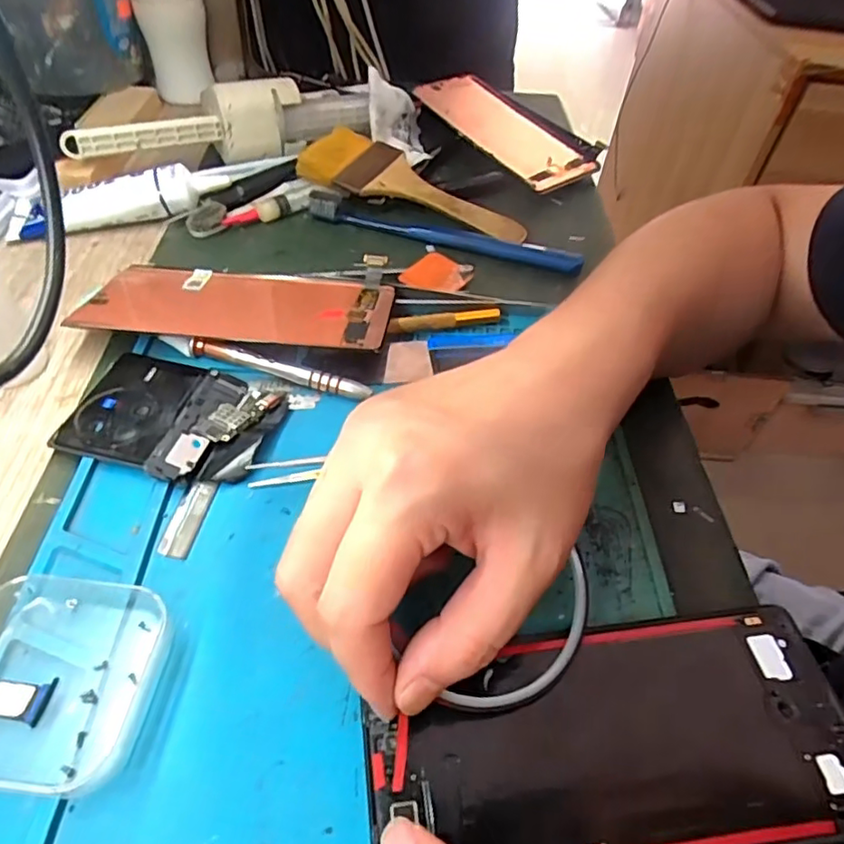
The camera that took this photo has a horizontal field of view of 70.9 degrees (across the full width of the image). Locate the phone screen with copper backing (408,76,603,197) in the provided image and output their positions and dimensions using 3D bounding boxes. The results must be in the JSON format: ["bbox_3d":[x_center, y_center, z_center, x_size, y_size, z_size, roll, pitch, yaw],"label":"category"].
[{"bbox_3d":[0.073,-0.239,0.479,0.086,0.009,0.155,-29,64,-27],"label":"phone screen with copper backing"}]

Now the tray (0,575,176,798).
[{"bbox_3d":[-0.124,0.085,0.198,0.068,0.013,0.065,6,49,0],"label":"tray"}]

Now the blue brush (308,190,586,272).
[{"bbox_3d":[0.013,-0.127,0.395,0.186,0.014,0.013,16,50,8],"label":"blue brush"}]

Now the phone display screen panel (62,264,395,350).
[{"bbox_3d":[-0.096,-0.064,0.319,0.156,0.007,0.071,4,41,0],"label":"phone display screen panel"}]

